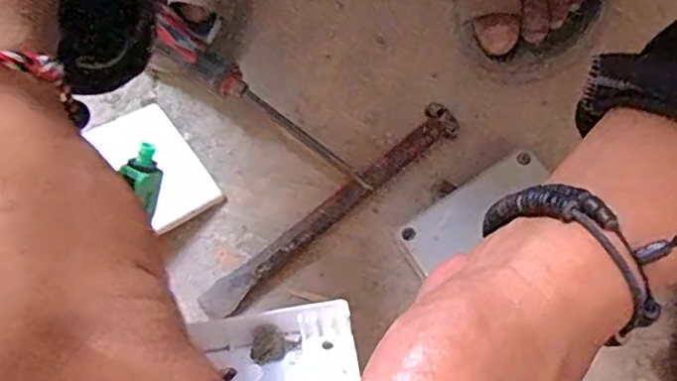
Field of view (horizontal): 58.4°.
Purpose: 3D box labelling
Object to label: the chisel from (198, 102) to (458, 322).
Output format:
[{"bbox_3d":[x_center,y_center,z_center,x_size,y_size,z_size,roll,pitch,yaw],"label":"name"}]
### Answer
[{"bbox_3d":[-0.005,0.012,0.391,0.200,0.026,0.021,-39,77,-11],"label":"chisel"}]

